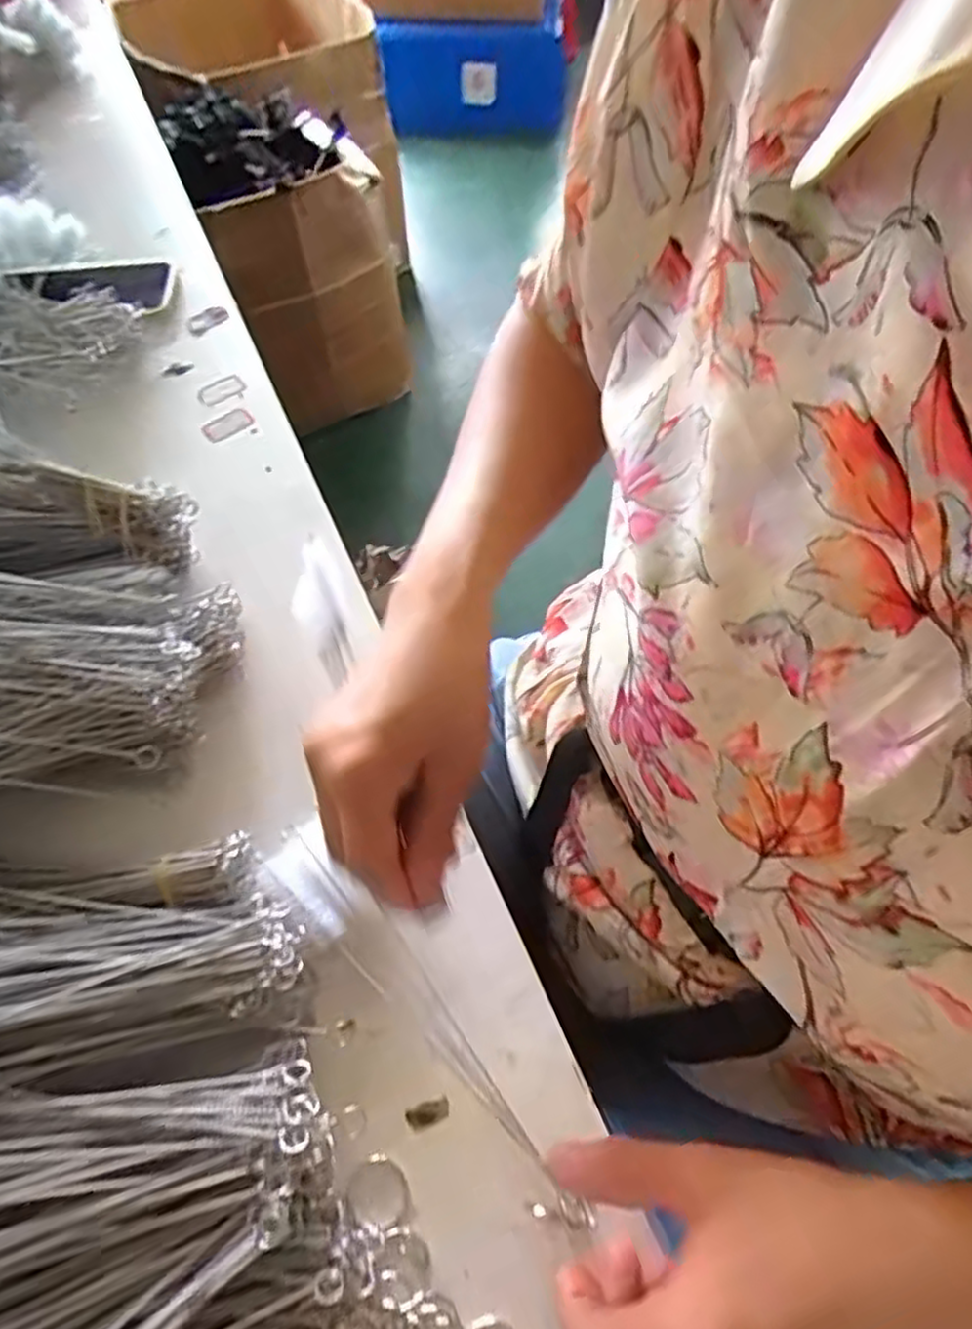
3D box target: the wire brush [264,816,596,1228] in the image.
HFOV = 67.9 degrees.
[{"bbox_3d":[-0.031,0.153,0.318,0.029,0.025,0.205,-38,70,-20],"label":"wire brush"}]

